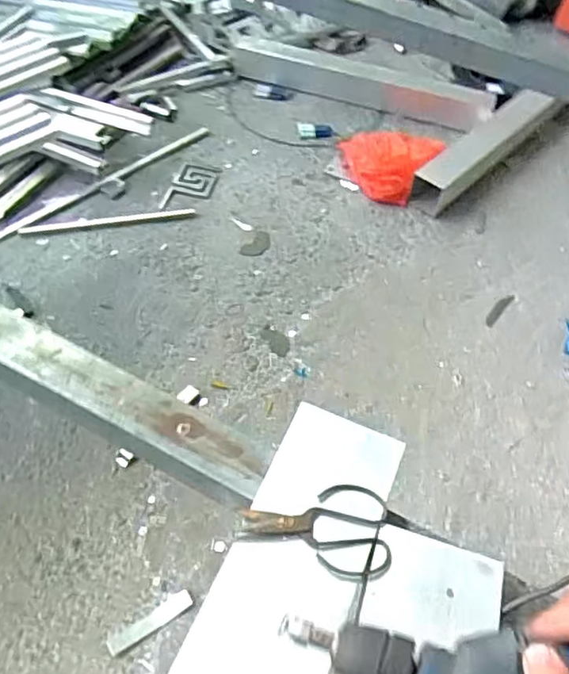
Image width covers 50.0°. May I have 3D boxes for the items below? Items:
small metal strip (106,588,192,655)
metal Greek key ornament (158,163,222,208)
[{"bbox_3d":[-0.242,0.512,1.103,0.160,0.005,0.038,-29,53,-16],"label":"small metal strip"},{"bbox_3d":[-0.282,-0.449,1.840,0.121,0.021,0.228,15,54,6],"label":"metal Greek key ornament"}]

